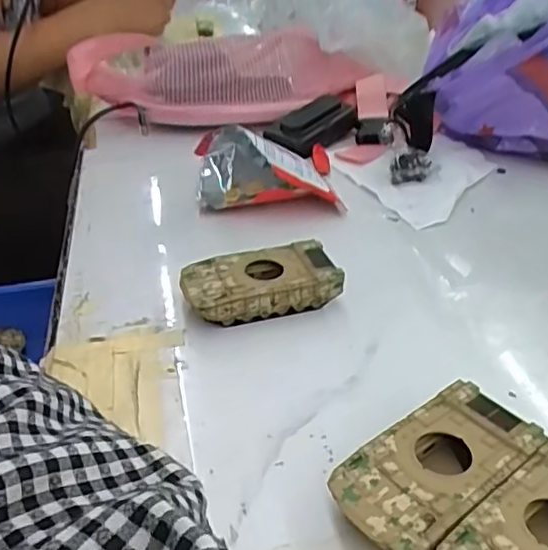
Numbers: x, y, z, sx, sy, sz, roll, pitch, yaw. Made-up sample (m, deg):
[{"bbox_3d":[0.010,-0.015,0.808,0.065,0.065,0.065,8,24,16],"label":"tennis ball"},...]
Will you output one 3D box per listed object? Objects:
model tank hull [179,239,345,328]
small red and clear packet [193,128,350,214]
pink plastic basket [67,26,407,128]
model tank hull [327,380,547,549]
[{"bbox_3d":[-0.009,0.007,0.409,0.095,0.028,0.047,-10,34,-14],"label":"model tank hull"},{"bbox_3d":[-0.008,-0.089,0.524,0.104,0.063,0.075,-8,33,-12],"label":"small red and clear packet"},{"bbox_3d":[-0.041,-0.210,0.688,0.318,0.082,0.142,-4,33,-6],"label":"pink plastic basket"},{"bbox_3d":[0.072,0.089,0.286,0.093,0.026,0.049,-25,40,-33],"label":"model tank hull"}]

